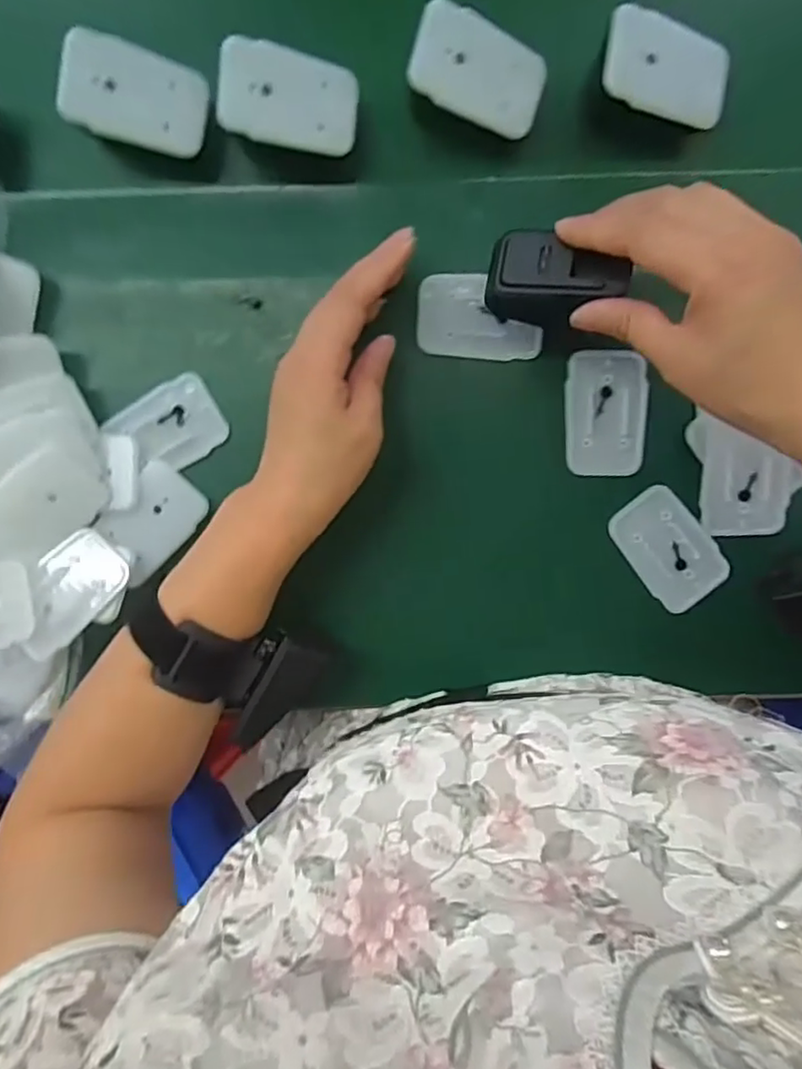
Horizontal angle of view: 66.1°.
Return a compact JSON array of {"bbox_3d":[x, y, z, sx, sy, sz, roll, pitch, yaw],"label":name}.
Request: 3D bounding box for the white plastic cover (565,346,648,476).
[{"bbox_3d":[0.117,-0.069,0.351,0.045,0.004,0.070,-3,95,0],"label":"white plastic cover"}]

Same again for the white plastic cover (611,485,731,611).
[{"bbox_3d":[0.155,0.008,0.359,0.044,0.007,0.069,-41,94,3],"label":"white plastic cover"}]

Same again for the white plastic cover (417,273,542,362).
[{"bbox_3d":[0.044,-0.122,0.346,0.069,0.007,0.045,3,94,-1],"label":"white plastic cover"}]

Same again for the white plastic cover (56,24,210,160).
[{"bbox_3d":[-0.137,-0.227,0.319,0.068,0.006,0.046,7,98,-24],"label":"white plastic cover"}]

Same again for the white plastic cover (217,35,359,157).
[{"bbox_3d":[-0.057,-0.222,0.314,0.068,0.004,0.043,4,104,-18],"label":"white plastic cover"}]

